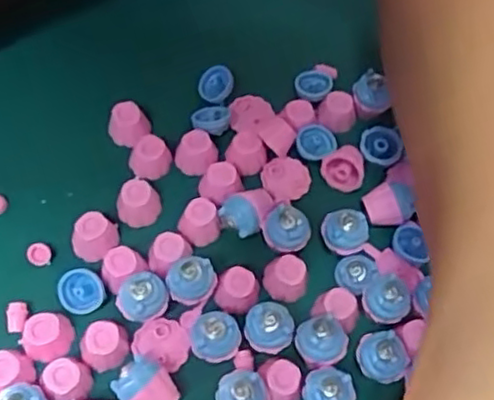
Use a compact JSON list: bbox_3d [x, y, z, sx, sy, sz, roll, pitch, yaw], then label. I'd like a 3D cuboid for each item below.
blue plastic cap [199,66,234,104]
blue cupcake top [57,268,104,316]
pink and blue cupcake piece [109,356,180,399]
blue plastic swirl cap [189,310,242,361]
[{"bbox_3d":[-0.016,-0.059,0.335,0.018,0.004,0.019,-2,77,9],"label":"blue plastic cap"},{"bbox_3d":[-0.071,0.038,0.280,0.018,0.008,0.019,2,61,-3],"label":"blue cupcake top"},{"bbox_3d":[-0.040,0.075,0.260,0.024,0.016,0.019,39,66,16],"label":"pink and blue cupcake piece"},{"bbox_3d":[-0.013,0.057,0.268,0.019,0.021,0.016,-12,63,-10],"label":"blue plastic swirl cap"}]

